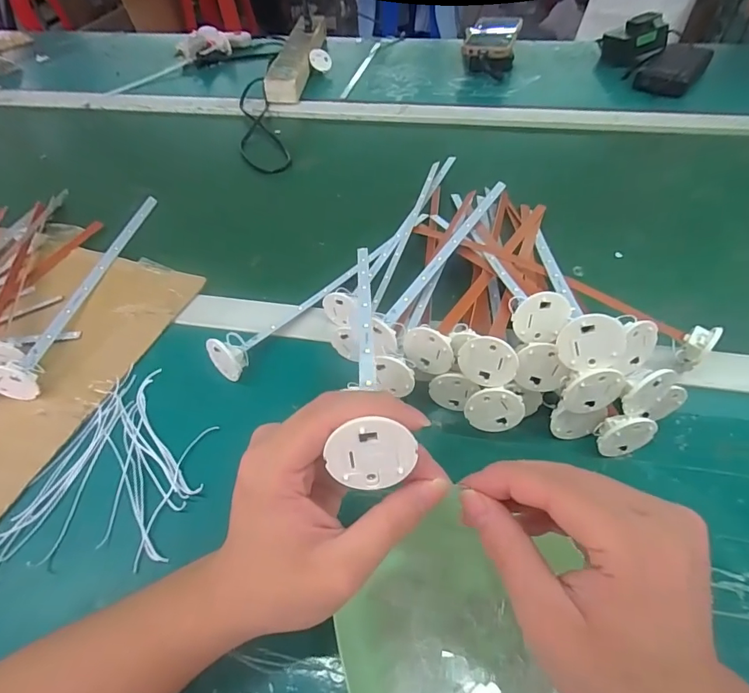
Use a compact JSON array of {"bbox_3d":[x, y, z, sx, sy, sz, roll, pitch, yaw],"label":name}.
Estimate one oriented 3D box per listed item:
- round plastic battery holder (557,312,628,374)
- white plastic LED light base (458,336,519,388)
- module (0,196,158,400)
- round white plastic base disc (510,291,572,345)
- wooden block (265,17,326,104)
[{"bbox_3d":[0.134,-0.002,0.277,0.041,0.037,0.004,4,28,11],"label":"round plastic battery holder"},{"bbox_3d":[0.075,0.010,0.302,0.038,0.037,0.004,14,36,17],"label":"white plastic LED light base"},{"bbox_3d":[-0.284,-0.077,0.450,0.031,0.034,0.283,-1,51,3],"label":"module"},{"bbox_3d":[0.112,-0.020,0.309,0.033,0.036,0.004,22,24,-2],"label":"round white plastic base disc"},{"bbox_3d":[-0.134,-0.511,0.800,0.060,0.048,0.309,1,51,4],"label":"wooden block"}]

